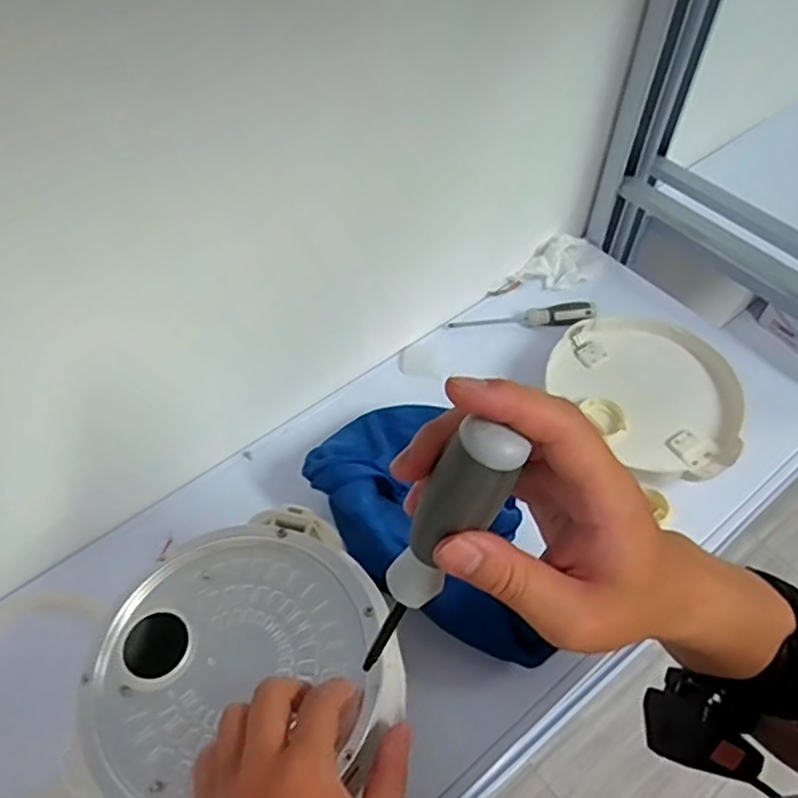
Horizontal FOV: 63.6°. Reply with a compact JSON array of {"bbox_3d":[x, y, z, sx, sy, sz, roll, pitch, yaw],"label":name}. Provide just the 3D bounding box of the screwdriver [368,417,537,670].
[{"bbox_3d":[0.010,0.073,0.285,0.025,0.171,0.023,-11,52,-30],"label":"screwdriver"}]

